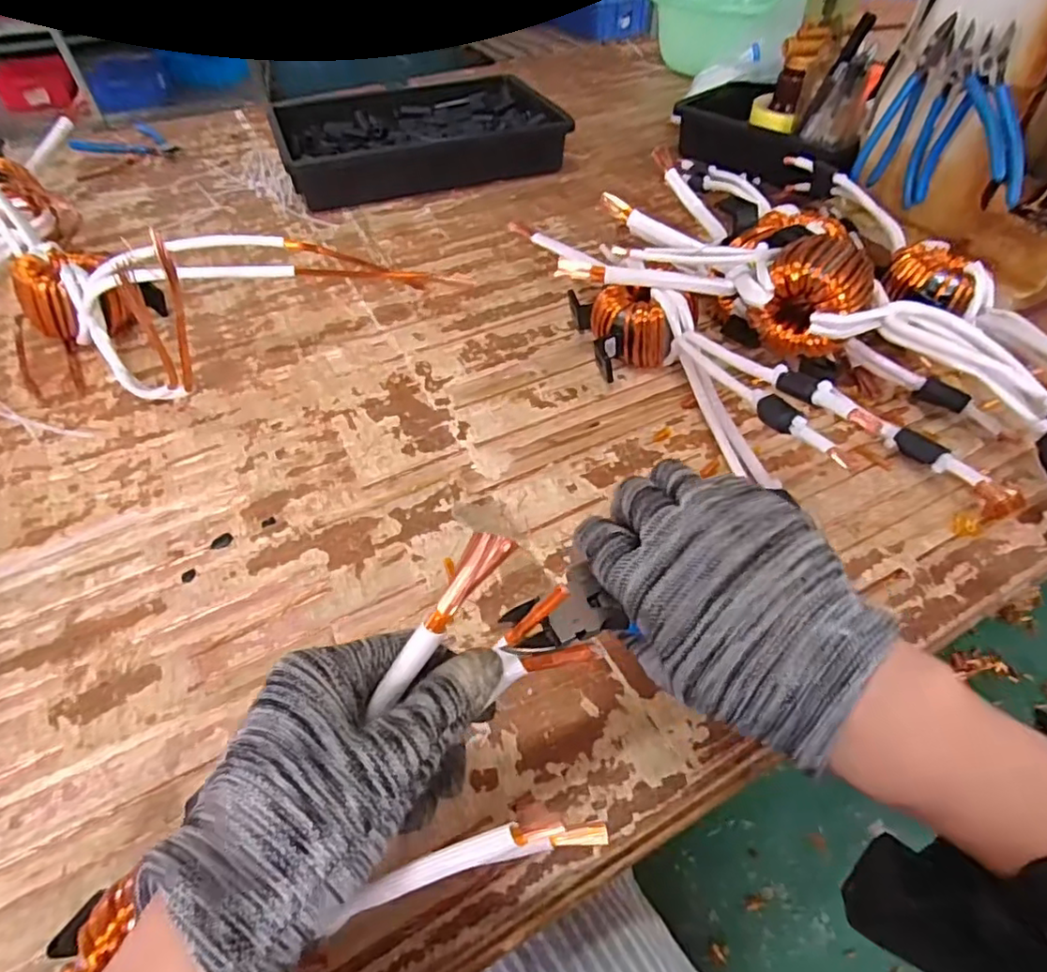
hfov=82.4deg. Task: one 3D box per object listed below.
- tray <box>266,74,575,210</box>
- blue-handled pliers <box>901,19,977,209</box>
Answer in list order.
[{"bbox_3d":[-0.148,-0.496,0.839,0.360,0.062,0.261,-16,49,-12],"label":"tray"},{"bbox_3d":[0.413,-0.359,0.594,0.013,0.149,0.043,-12,48,-10],"label":"blue-handled pliers"}]

